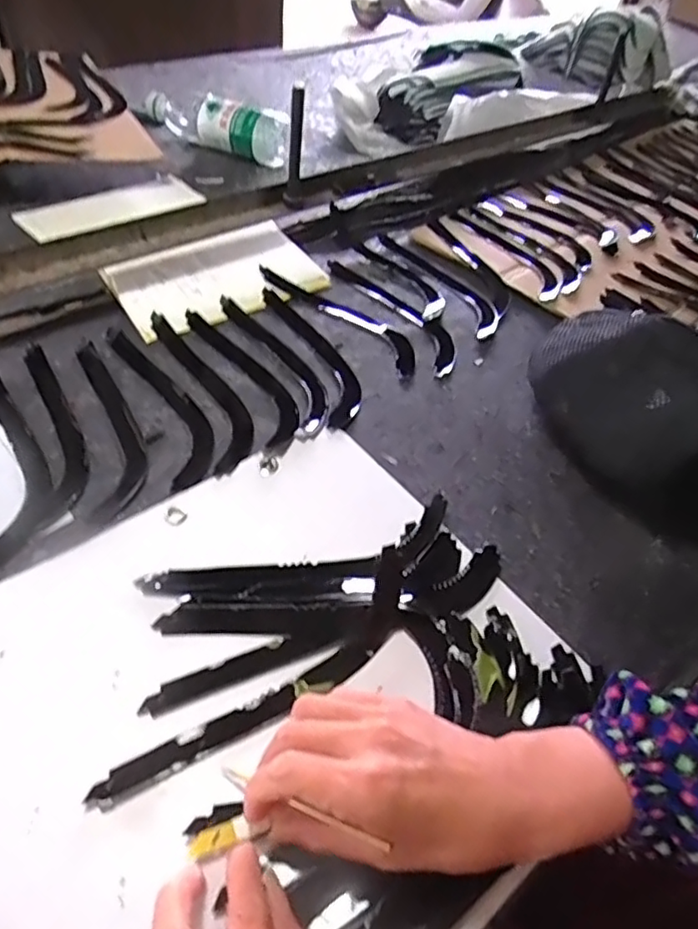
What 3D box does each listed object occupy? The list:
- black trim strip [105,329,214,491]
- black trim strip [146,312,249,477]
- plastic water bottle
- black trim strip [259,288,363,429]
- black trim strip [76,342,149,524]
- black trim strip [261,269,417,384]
[{"bbox_3d":[-0.156,-0.059,0.517,0.046,0.004,0.205,-18,52,-23],"label":"black trim strip"},{"bbox_3d":[-0.128,-0.072,0.539,0.042,0.004,0.218,-16,51,-21],"label":"black trim strip"},{"bbox_3d":[-0.203,-0.508,0.914,0.249,0.063,0.058,26,49,17],"label":"plastic water bottle"},{"bbox_3d":[-0.032,-0.108,0.584,0.046,0.006,0.213,-12,49,-18],"label":"black trim strip"},{"bbox_3d":[-0.194,-0.038,0.502,0.043,0.006,0.207,-10,49,-17],"label":"black trim strip"},{"bbox_3d":[-0.006,-0.151,0.622,0.047,0.007,0.220,-31,57,-31],"label":"black trim strip"}]

